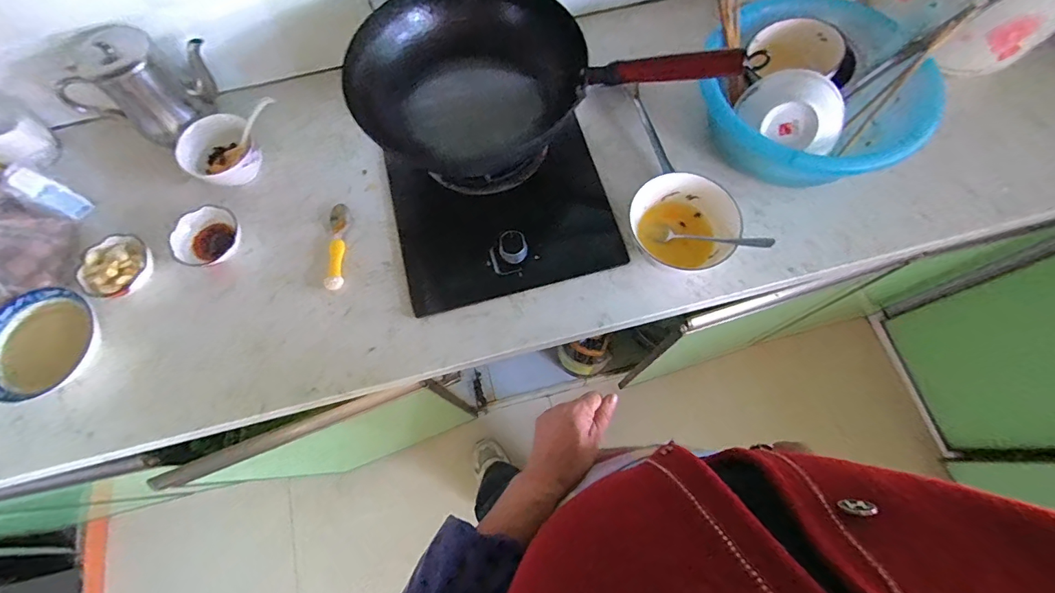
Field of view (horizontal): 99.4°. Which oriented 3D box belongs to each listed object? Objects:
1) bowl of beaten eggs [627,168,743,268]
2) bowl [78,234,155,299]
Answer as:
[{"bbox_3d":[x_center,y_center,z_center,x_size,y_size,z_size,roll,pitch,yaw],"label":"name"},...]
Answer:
[{"bbox_3d":[0.217,-0.097,0.629,0.151,0.079,0.128,0,70,2],"label":"bowl of beaten eggs"},{"bbox_3d":[-0.582,-0.039,0.647,0.084,0.044,0.092,-1,70,2],"label":"bowl"}]

